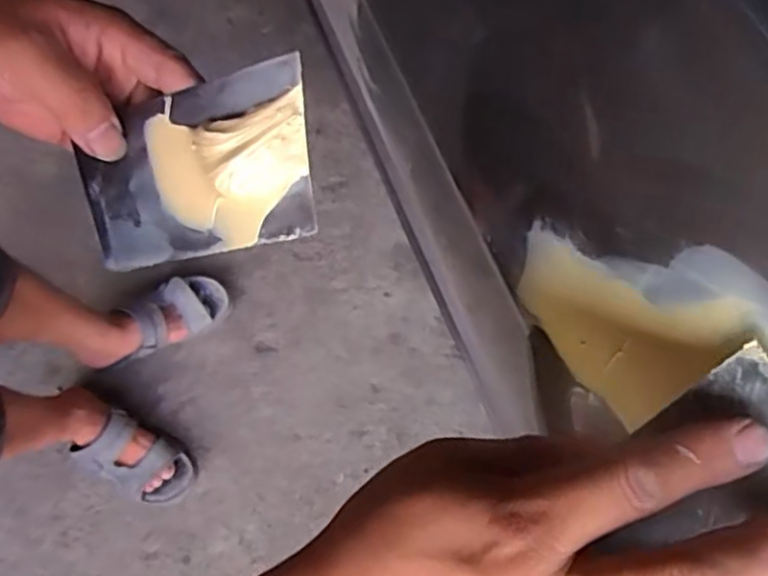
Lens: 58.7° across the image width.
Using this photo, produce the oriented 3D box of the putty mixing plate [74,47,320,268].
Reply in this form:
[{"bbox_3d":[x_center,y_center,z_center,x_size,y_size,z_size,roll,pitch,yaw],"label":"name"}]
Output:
[{"bbox_3d":[-0.091,-0.050,0.310,0.132,0.017,0.072,-7,101,28],"label":"putty mixing plate"}]

